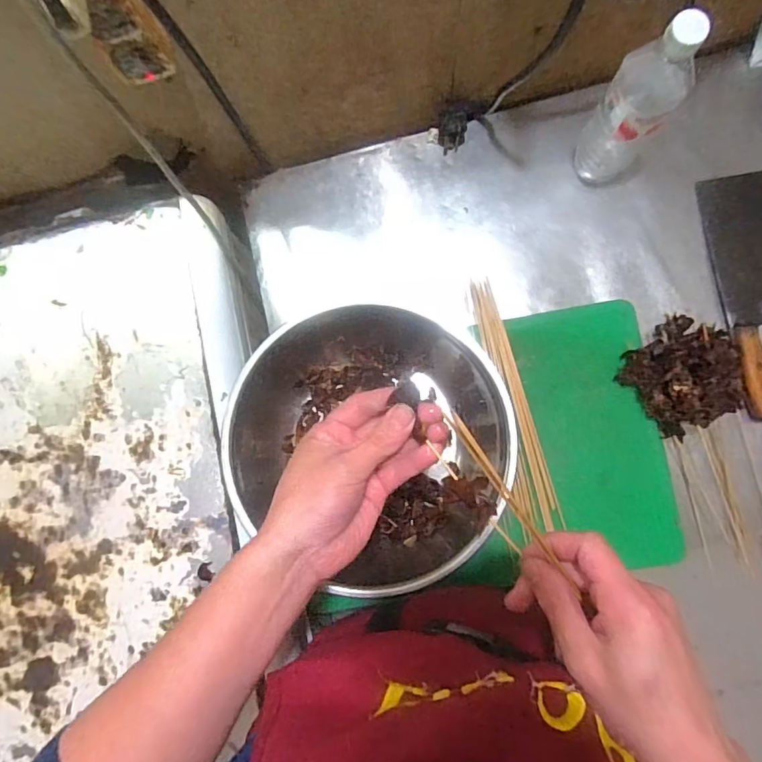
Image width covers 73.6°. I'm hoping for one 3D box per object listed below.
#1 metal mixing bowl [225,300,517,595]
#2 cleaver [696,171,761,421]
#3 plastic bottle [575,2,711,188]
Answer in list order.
[{"bbox_3d":[-0.010,0.078,0.589,0.304,0.130,0.291,-1,83,4],"label":"metal mixing bowl"},{"bbox_3d":[0.482,-0.114,0.636,0.102,0.020,0.307,-7,83,3],"label":"cleaver"},{"bbox_3d":[0.278,-0.299,0.562,0.077,0.243,0.069,33,86,7],"label":"plastic bottle"}]

